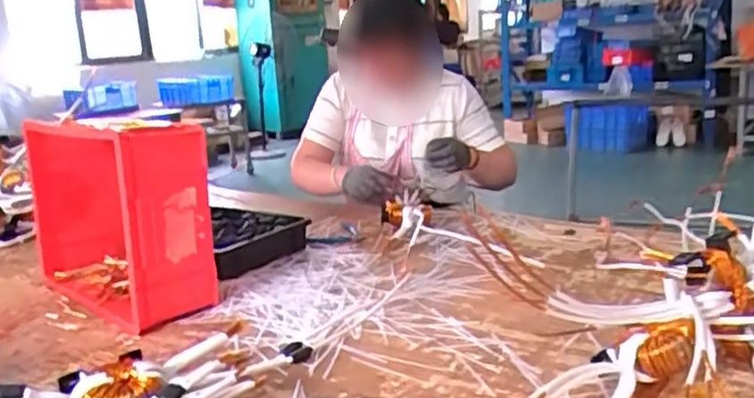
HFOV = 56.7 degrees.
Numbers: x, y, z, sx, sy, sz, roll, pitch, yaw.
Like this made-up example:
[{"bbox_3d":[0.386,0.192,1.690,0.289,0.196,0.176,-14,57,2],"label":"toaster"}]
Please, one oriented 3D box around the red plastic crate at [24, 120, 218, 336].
[{"bbox_3d":[-0.428,0.022,1.161,0.154,0.287,0.438,-17,19,-40],"label":"red plastic crate"}]

